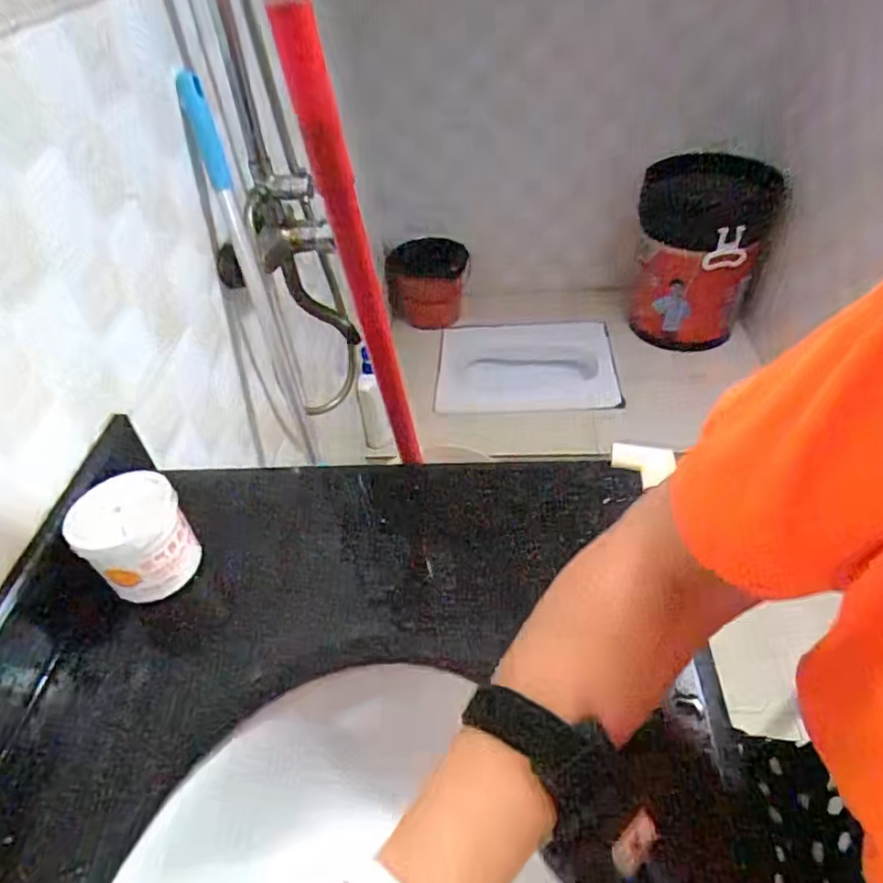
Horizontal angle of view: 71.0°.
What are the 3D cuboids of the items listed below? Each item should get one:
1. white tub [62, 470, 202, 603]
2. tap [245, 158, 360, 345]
[{"bbox_3d":[-0.244,0.077,0.500,0.078,0.079,0.074,-31,48,-24],"label":"white tub"},{"bbox_3d":[-0.201,-0.261,0.912,0.107,0.269,0.089,-12,43,-6],"label":"tap"}]

